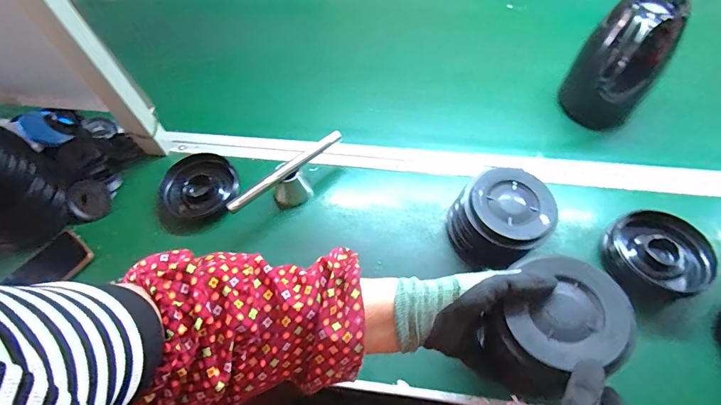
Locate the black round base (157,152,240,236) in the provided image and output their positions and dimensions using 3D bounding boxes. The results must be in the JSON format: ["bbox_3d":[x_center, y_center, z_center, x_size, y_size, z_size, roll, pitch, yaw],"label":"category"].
[{"bbox_3d":[-0.262,-0.019,0.636,0.120,0.028,0.133,6,60,6],"label":"black round base"}]

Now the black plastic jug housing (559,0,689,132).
[{"bbox_3d":[0.392,-0.204,0.620,0.122,0.213,0.144,34,66,20],"label":"black plastic jug housing"}]

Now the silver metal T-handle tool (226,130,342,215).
[{"bbox_3d":[-0.104,-0.031,0.615,0.200,0.069,0.037,-39,65,-19],"label":"silver metal T-handle tool"}]

